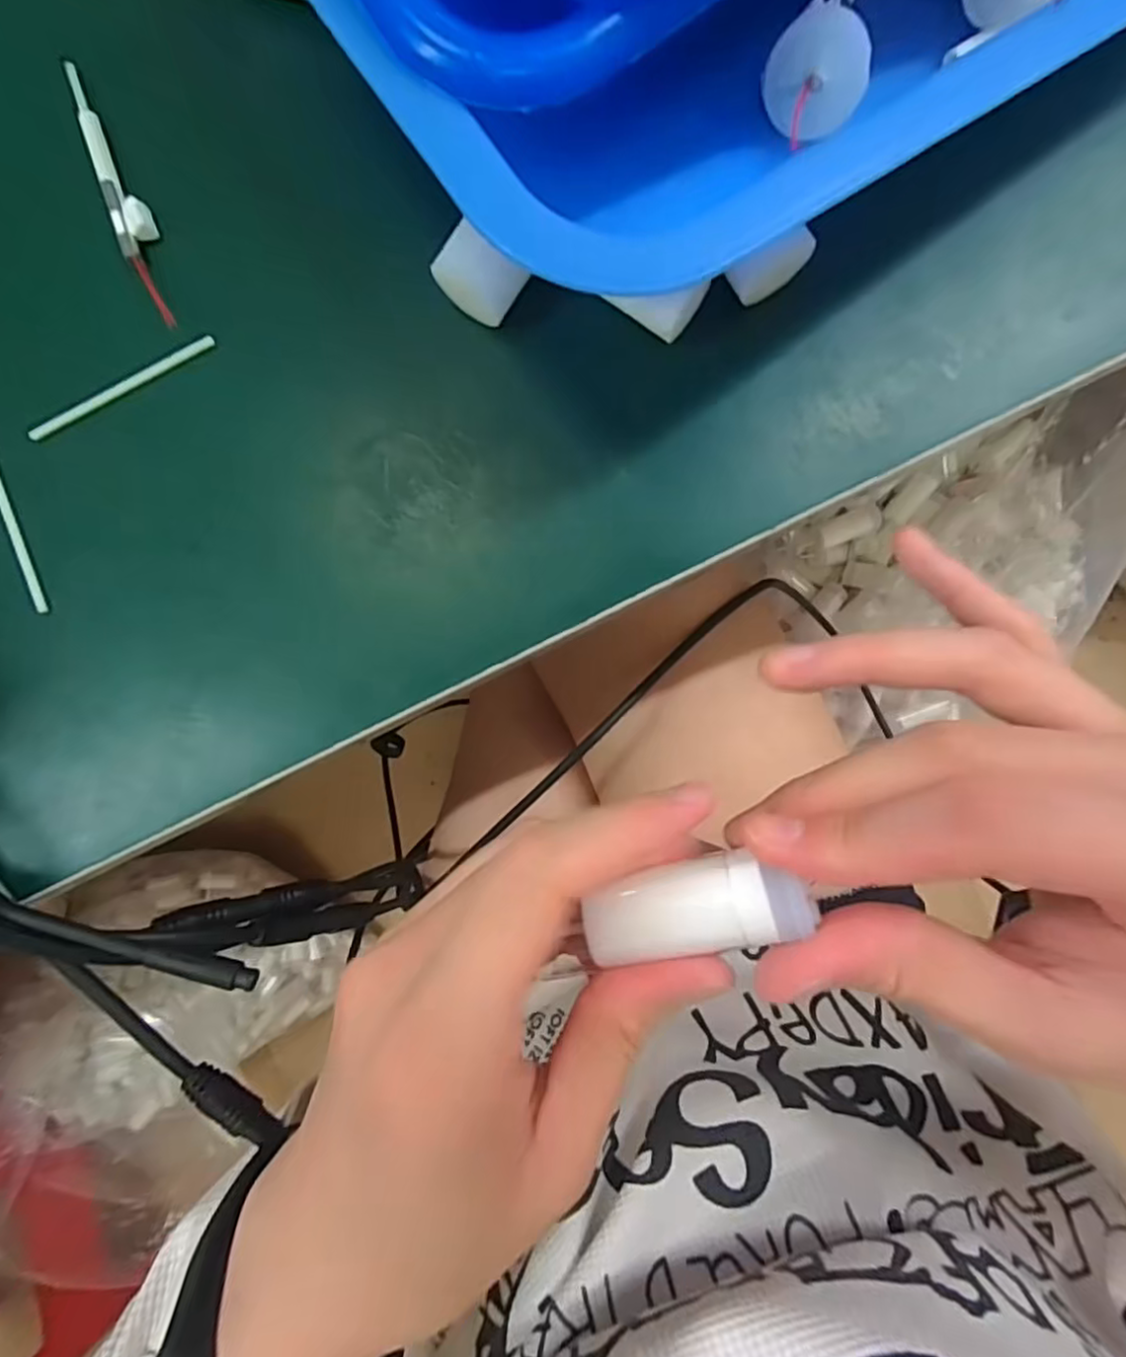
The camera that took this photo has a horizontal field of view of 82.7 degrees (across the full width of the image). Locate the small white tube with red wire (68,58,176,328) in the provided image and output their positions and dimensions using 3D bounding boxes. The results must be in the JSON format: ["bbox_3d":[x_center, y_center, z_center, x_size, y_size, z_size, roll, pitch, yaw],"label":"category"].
[{"bbox_3d":[-0.125,-0.136,0.180,0.010,0.008,0.086,-24,88,4],"label":"small white tube with red wire"}]

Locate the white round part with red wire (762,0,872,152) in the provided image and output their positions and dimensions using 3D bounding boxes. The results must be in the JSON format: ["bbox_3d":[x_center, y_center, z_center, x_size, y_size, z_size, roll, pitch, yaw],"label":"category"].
[{"bbox_3d":[0.055,-0.131,0.139,0.021,0.004,0.021,6,124,9],"label":"white round part with red wire"}]

